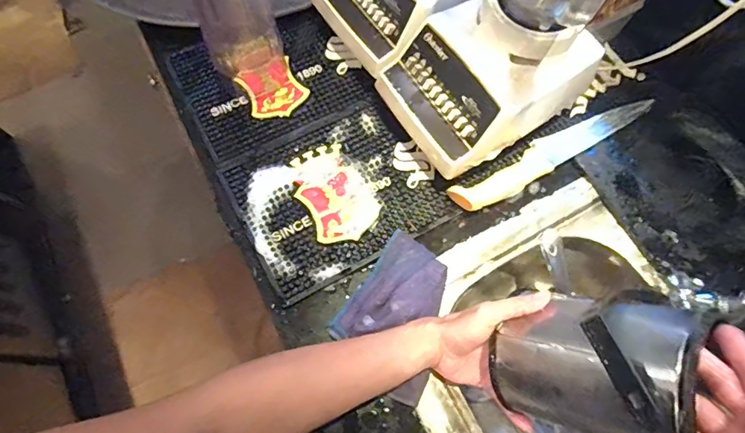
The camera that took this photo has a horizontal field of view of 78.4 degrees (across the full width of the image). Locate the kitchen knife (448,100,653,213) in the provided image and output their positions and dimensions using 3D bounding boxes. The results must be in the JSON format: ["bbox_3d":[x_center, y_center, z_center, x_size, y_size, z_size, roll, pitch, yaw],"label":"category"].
[{"bbox_3d":[0.228,-0.086,0.565,0.304,0.030,0.043,-31,74,-11],"label":"kitchen knife"}]

